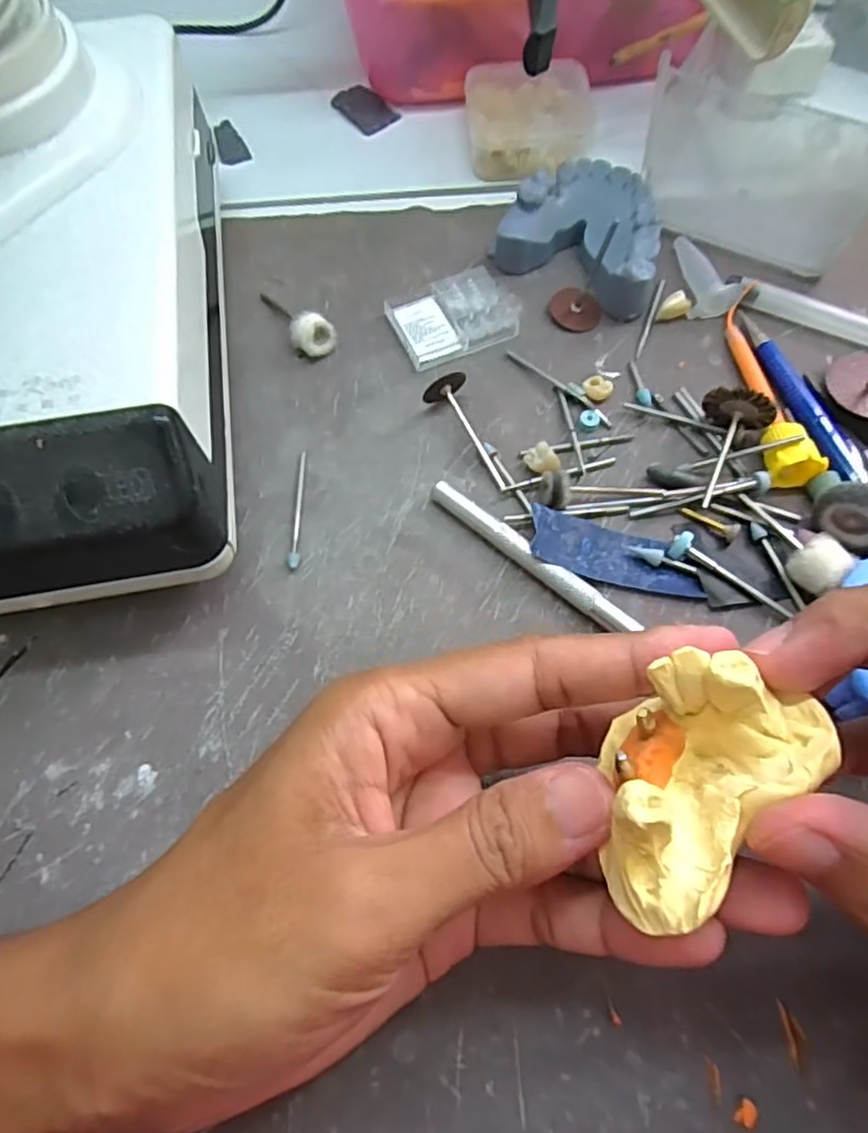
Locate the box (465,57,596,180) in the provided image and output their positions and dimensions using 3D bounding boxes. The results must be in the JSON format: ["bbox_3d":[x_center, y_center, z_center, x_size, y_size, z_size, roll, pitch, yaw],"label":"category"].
[{"bbox_3d":[0.043,-0.204,0.304,0.055,0.019,0.052,-4,66,0],"label":"box"}]

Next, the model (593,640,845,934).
[{"bbox_3d":[0.051,0.039,0.131,0.053,0.020,0.032,-38,71,-15],"label":"model"}]

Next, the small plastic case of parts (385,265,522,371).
[{"bbox_3d":[0.009,-0.099,0.264,0.050,0.007,0.034,-23,67,-9],"label":"small plastic case of parts"}]

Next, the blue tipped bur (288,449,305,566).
[{"bbox_3d":[-0.048,-0.021,0.231,0.004,0.004,0.046,-2,66,0],"label":"blue tipped bur"}]

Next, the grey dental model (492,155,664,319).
[{"bbox_3d":[0.065,-0.132,0.268,0.063,0.024,0.057,38,72,16],"label":"grey dental model"}]

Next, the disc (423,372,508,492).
[{"bbox_3d":[0.011,-0.047,0.236,0.015,0.014,0.045,-20,67,-8],"label":"disc"}]

